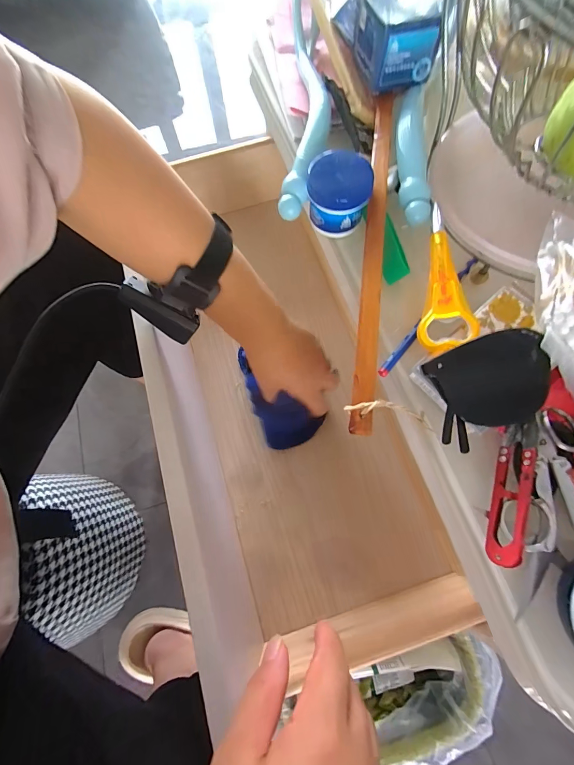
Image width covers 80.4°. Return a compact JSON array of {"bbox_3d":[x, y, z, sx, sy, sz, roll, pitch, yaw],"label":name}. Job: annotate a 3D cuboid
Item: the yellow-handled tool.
[{"bbox_3d":[0.117,-0.075,0.243,0.035,0.011,0.120,10,71,6],"label":"yellow-handled tool"}]

